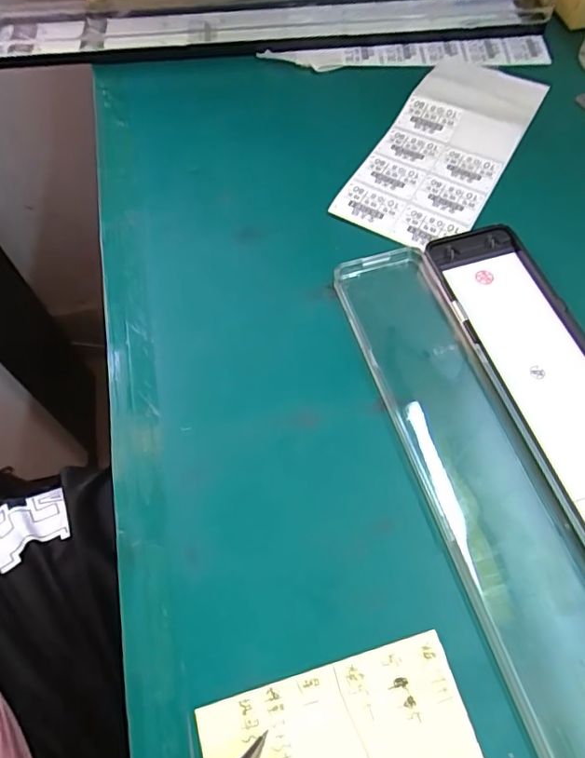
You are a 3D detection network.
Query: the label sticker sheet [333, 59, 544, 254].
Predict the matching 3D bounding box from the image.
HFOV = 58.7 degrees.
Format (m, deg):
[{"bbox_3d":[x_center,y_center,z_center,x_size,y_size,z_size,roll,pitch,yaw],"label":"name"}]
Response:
[{"bbox_3d":[0.109,-0.164,0.362,0.082,0.008,0.193,25,66,16],"label":"label sticker sheet"}]

